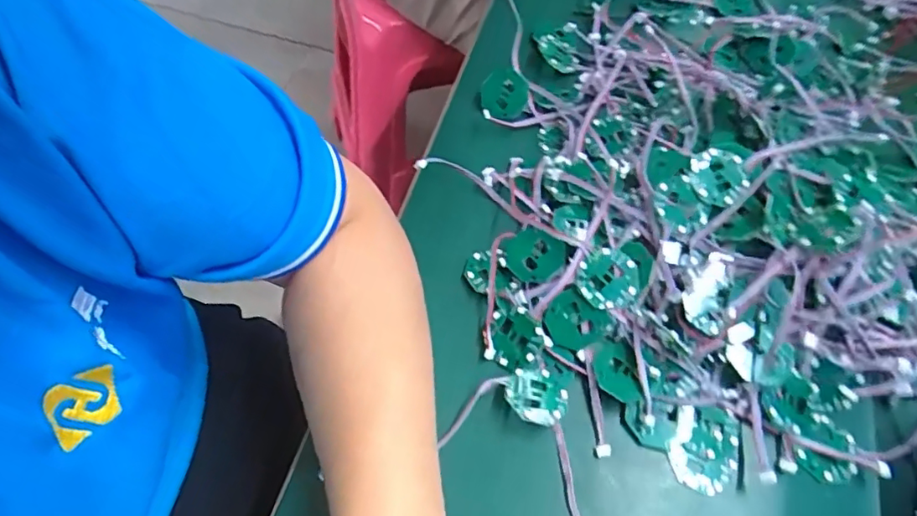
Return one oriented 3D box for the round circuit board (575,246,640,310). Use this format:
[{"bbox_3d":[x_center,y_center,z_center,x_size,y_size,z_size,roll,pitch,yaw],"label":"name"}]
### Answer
[{"bbox_3d":[0.087,0.012,0.326,0.036,0.006,0.034,0,86,2],"label":"round circuit board"}]

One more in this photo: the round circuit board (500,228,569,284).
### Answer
[{"bbox_3d":[0.046,-0.002,0.339,0.040,0.005,0.030,27,87,22],"label":"round circuit board"}]

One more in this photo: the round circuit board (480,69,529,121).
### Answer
[{"bbox_3d":[0.034,-0.120,0.413,0.033,0.009,0.035,0,104,0],"label":"round circuit board"}]

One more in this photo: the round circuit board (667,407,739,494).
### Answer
[{"bbox_3d":[0.132,0.102,0.301,0.035,0.006,0.044,20,68,8],"label":"round circuit board"}]

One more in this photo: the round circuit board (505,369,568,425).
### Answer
[{"bbox_3d":[0.043,0.075,0.306,0.032,0.007,0.030,3,49,-4],"label":"round circuit board"}]

